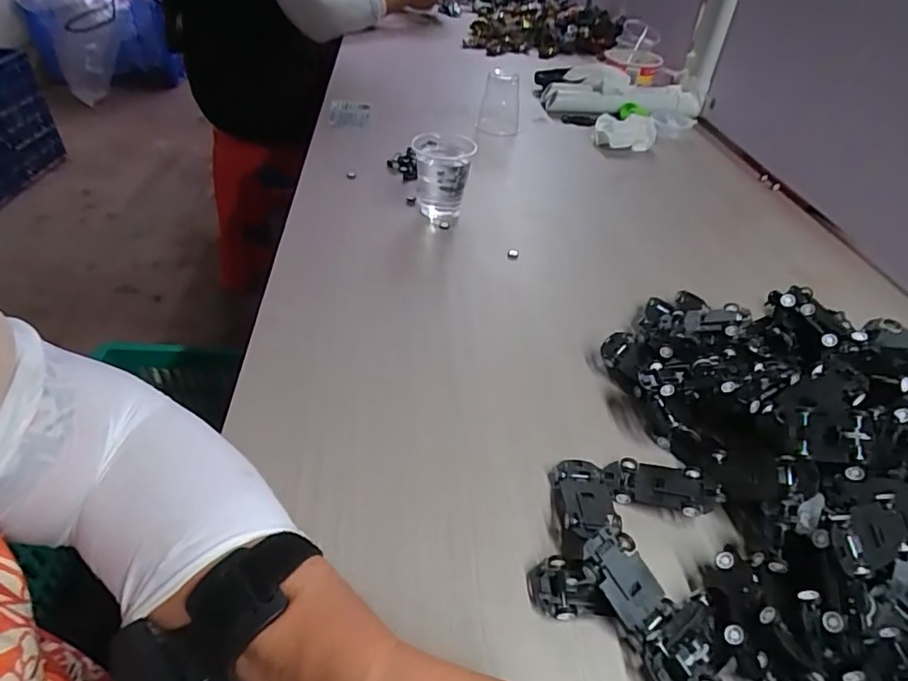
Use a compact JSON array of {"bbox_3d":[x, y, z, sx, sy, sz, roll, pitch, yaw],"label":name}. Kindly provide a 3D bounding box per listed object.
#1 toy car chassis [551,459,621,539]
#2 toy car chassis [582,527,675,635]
[{"bbox_3d":[0.080,0.096,0.331,0.033,0.010,0.062,0,27,0],"label":"toy car chassis"},{"bbox_3d":[0.089,0.124,0.285,0.031,0.008,0.050,-35,79,-23],"label":"toy car chassis"}]

